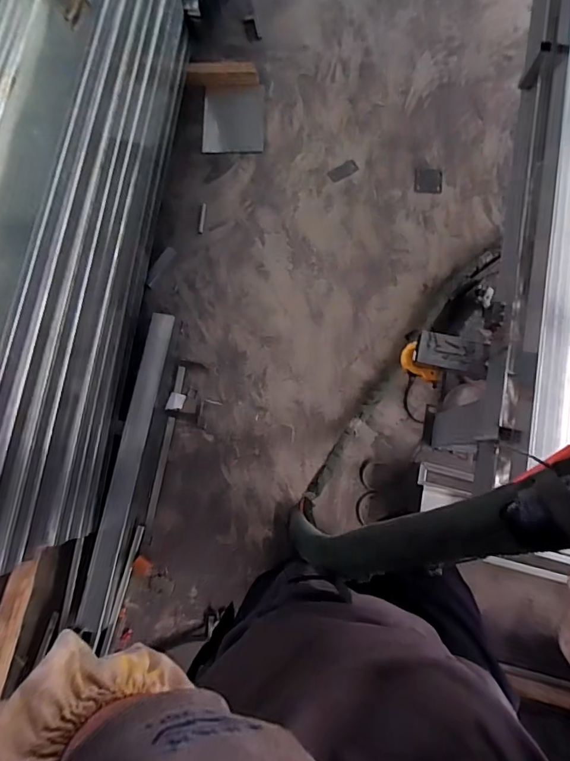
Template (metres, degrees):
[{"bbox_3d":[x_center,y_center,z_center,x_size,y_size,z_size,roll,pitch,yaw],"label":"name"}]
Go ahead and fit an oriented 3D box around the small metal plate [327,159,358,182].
[{"bbox_3d":[0.219,-0.787,1.605,0.117,0.010,0.055,-30,82,-8],"label":"small metal plate"}]

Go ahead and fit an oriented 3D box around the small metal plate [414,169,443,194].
[{"bbox_3d":[0.533,-0.739,1.578,0.100,0.005,0.091,8,77,2],"label":"small metal plate"}]

